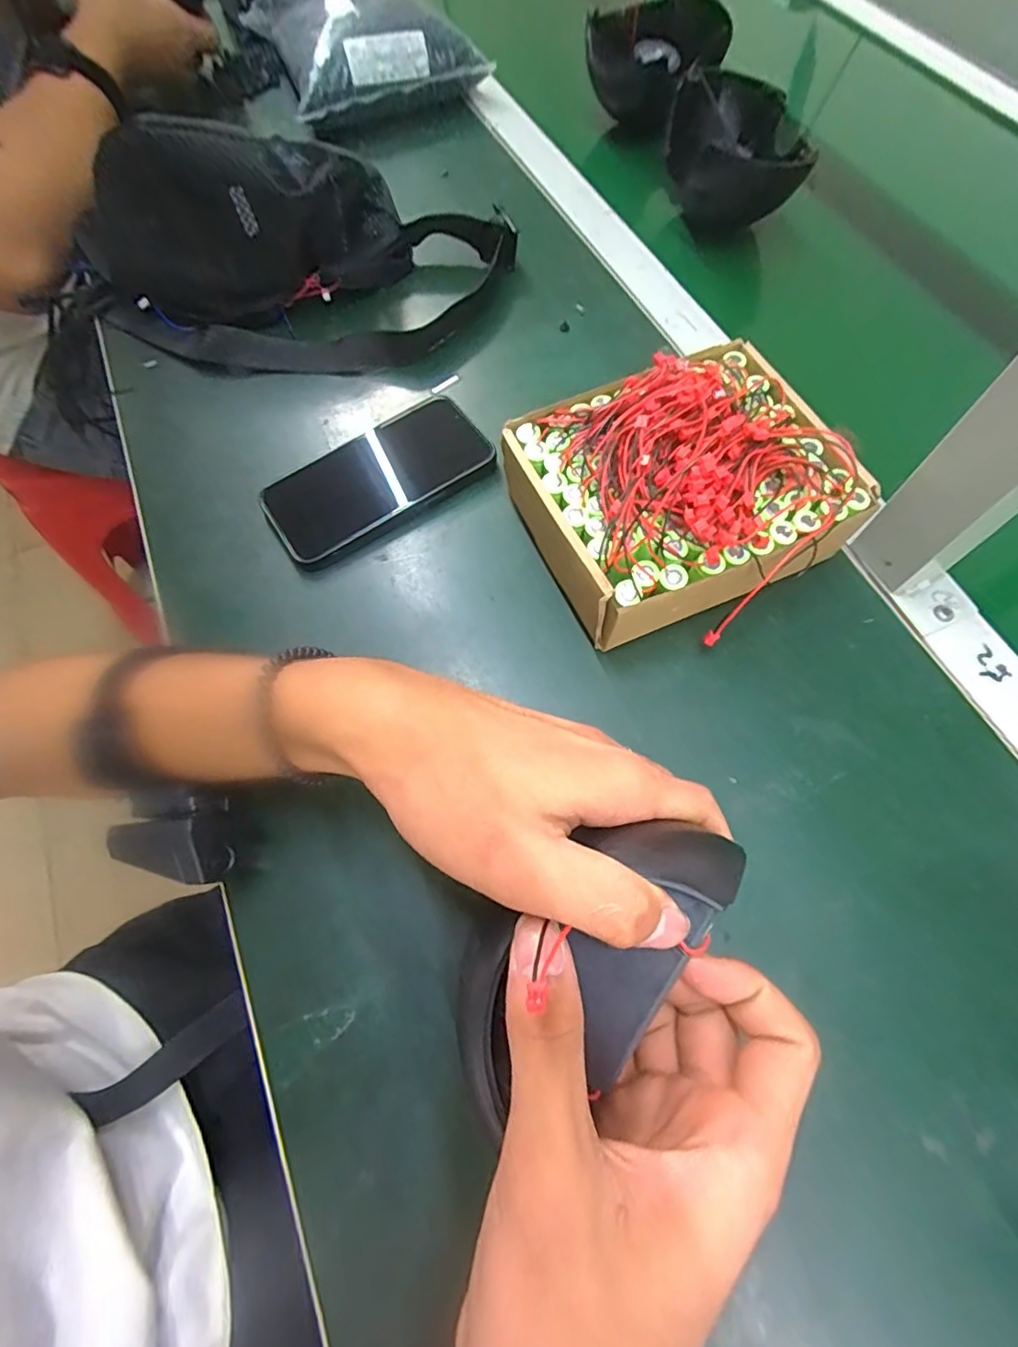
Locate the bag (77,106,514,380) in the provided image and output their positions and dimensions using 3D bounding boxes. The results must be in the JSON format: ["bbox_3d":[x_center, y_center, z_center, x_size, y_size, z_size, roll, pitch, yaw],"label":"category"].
[{"bbox_3d":[-0.178,-0.316,0.402,0.357,0.090,0.158,0,67,1],"label":"bag"}]

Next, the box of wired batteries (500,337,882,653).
[{"bbox_3d":[0.093,-0.100,0.311,0.170,0.074,0.144,-24,69,-9],"label":"box of wired batteries"}]

